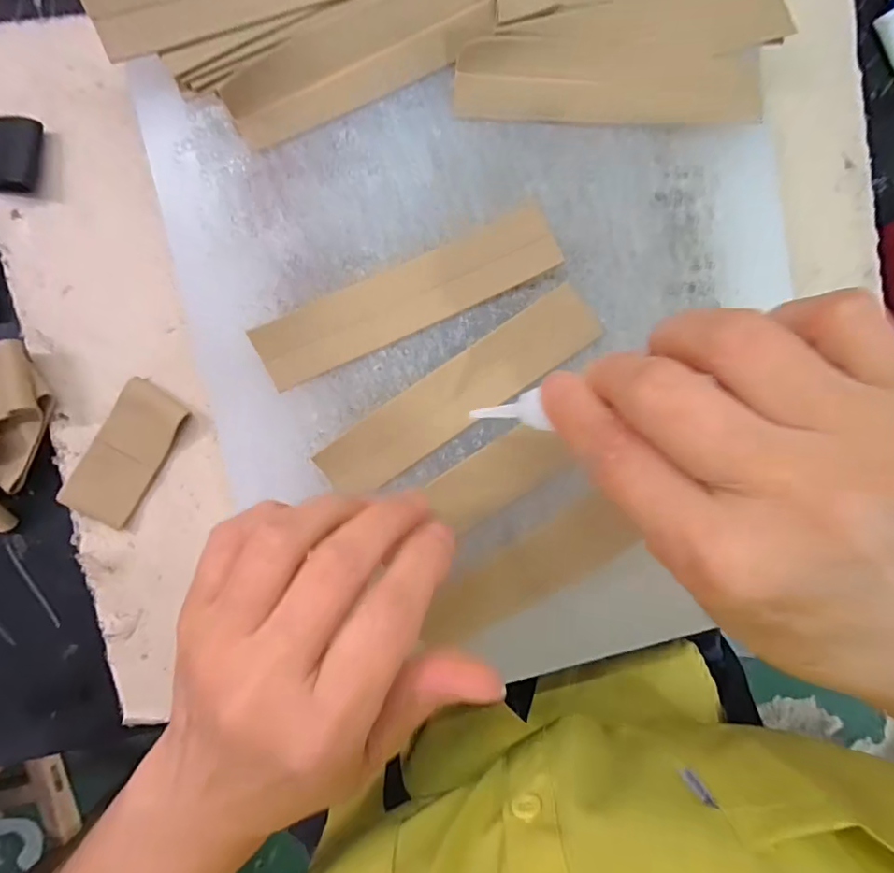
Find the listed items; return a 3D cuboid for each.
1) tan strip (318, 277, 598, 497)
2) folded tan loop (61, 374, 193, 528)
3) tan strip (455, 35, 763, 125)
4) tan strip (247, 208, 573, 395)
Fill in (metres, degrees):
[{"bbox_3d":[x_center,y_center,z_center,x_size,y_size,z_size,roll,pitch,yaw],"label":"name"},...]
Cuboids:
[{"bbox_3d":[0.007,-0.018,0.220,0.129,0.005,0.027,-35,99,-3],"label":"tan strip"},{"bbox_3d":[-0.135,0.008,0.223,0.027,0.007,0.059,31,91,-10],"label":"folded tan loop"},{"bbox_3d":[0.068,-0.145,0.215,0.128,0.006,0.029,-3,96,-7],"label":"tan strip"},{"bbox_3d":[-0.015,-0.056,0.214,0.125,0.005,0.027,-25,99,-4],"label":"tan strip"}]

